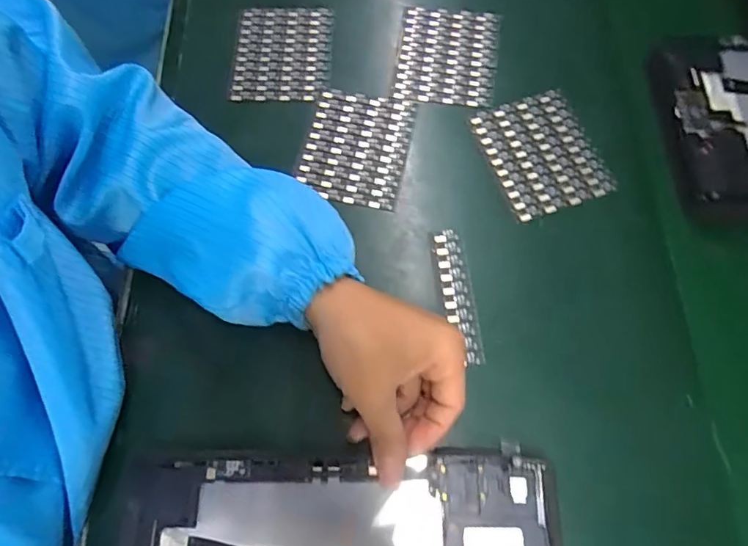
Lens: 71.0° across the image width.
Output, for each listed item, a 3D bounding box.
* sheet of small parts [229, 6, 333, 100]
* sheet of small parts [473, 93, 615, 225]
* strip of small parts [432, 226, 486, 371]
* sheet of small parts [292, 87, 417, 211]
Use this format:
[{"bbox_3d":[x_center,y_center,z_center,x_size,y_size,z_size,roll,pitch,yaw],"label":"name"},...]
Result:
[{"bbox_3d":[-0.081,-0.194,0.462,0.084,0.008,0.099,1,67,3],"label":"sheet of small parts"},{"bbox_3d":[0.133,-0.096,0.417,0.082,0.004,0.101,-18,68,-5],"label":"sheet of small parts"},{"bbox_3d":[0.058,0.015,0.369,0.021,0.004,0.100,-7,67,-1],"label":"strip of small parts"},{"bbox_3d":[-0.015,-0.102,0.424,0.082,0.006,0.102,10,68,7],"label":"sheet of small parts"}]

